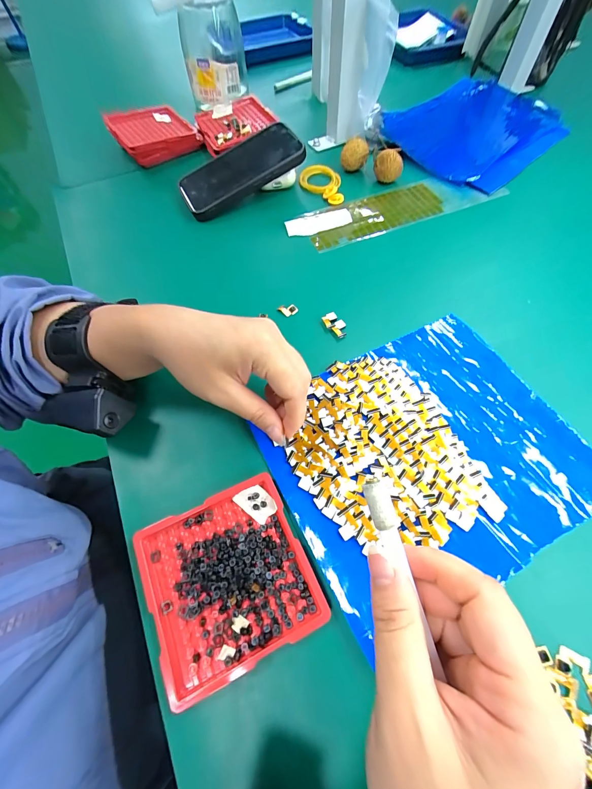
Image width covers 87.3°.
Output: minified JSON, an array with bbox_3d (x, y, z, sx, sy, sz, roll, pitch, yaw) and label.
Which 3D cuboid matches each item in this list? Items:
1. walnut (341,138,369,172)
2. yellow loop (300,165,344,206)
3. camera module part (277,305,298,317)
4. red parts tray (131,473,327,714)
[{"bbox_3d":[0.080,-0.326,0.421,0.034,0.028,0.028,10,62,7],"label":"walnut"},{"bbox_3d":[0.035,-0.278,0.410,0.049,0.010,0.077,-12,62,-5],"label":"yellow loop"},{"bbox_3d":[-0.008,-0.086,0.316,0.020,0.012,0.005,-5,61,-2],"label":"camera module part"},{"bbox_3d":[-0.044,0.118,0.204,0.100,0.010,0.099,-25,64,-12],"label":"red parts tray"}]

